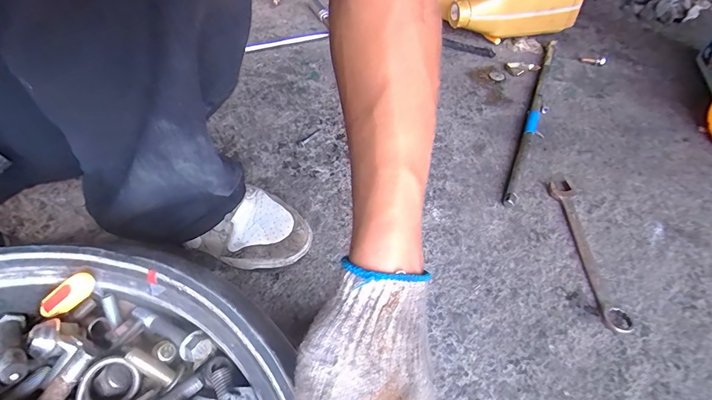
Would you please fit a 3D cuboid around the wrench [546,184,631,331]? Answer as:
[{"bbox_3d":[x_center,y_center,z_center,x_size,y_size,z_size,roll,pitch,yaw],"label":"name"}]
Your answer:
[{"bbox_3d":[0.291,0.060,0.474,0.030,0.012,0.216,2,50,-1],"label":"wrench"}]

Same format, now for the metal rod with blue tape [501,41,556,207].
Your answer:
[{"bbox_3d":[0.312,-0.158,0.650,0.020,0.022,0.471,21,52,15],"label":"metal rod with blue tape"}]

